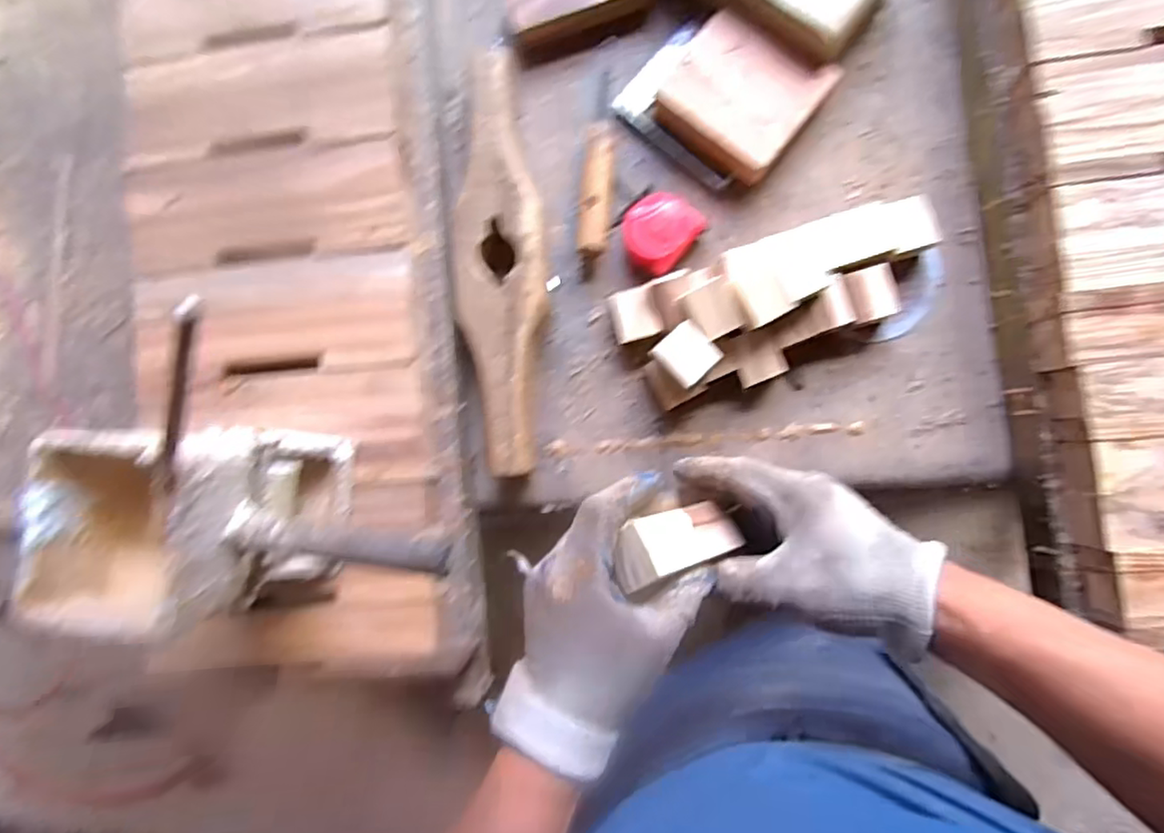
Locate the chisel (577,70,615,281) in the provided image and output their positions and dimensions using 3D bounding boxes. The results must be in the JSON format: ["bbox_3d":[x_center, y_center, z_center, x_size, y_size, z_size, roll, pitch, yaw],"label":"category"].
[{"bbox_3d":[0.015,-0.238,0.610,0.030,0.024,0.201,4,87,7],"label":"chisel"}]

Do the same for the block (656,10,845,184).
[{"bbox_3d":[0.148,-0.296,0.590,0.130,0.042,0.122,35,91,7],"label":"block"}]

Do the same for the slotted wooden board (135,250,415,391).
[{"bbox_3d":[-0.265,-0.086,0.547,0.239,0.026,0.099,-6,86,6],"label":"slotted wooden board"}]

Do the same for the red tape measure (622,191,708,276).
[{"bbox_3d":[0.073,-0.173,0.594,0.062,0.036,0.069,40,91,7],"label":"red tape measure"}]

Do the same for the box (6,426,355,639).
[{"bbox_3d":[-0.249,0.072,0.444,0.106,0.197,0.126,9,88,7],"label":"box"}]

